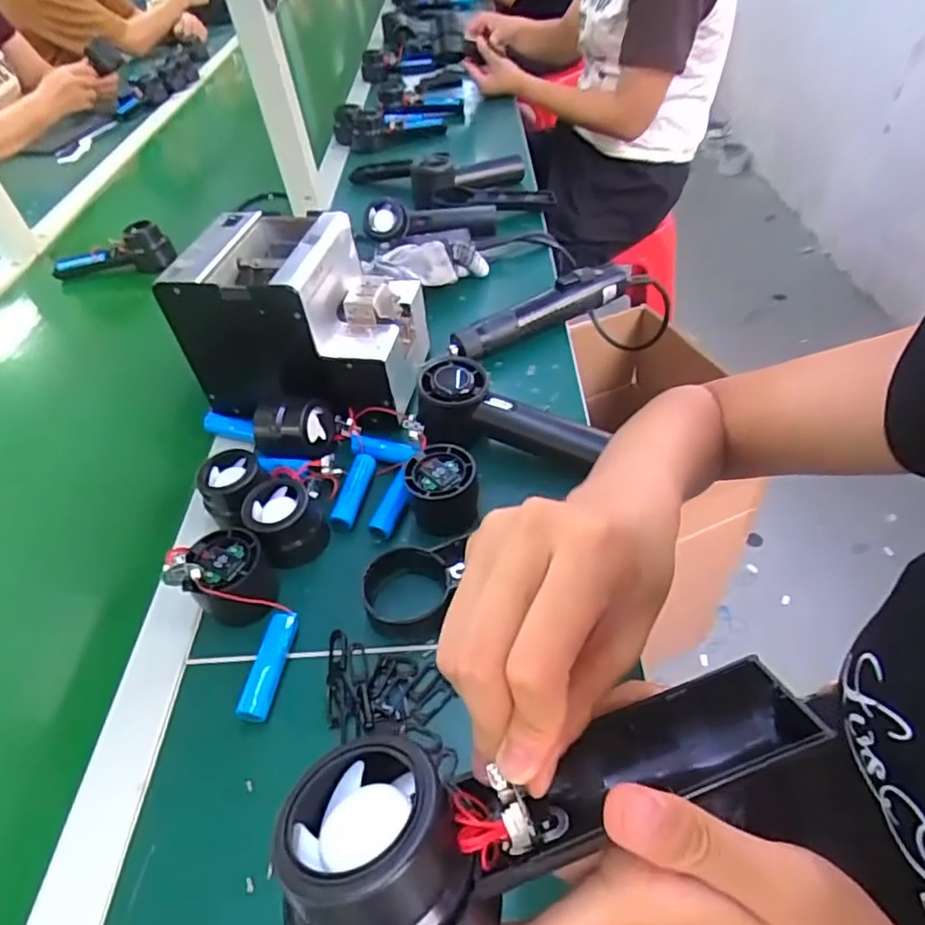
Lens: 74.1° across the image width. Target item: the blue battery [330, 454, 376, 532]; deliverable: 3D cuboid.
[{"bbox_3d":[-0.086,0.023,0.487,0.018,0.014,0.070,6,47,13],"label":"blue battery"}]

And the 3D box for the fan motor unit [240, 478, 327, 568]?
[{"bbox_3d":[-0.129,0.045,0.453,0.052,0.046,0.050,-4,46,4],"label":"fan motor unit"}]

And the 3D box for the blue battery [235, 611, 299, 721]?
[{"bbox_3d":[-0.124,0.133,0.398,0.020,0.020,0.071,0,46,7],"label":"blue battery"}]

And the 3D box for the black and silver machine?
[{"bbox_3d":[-0.138,-0.125,0.552,0.175,0.152,0.125,6,47,13],"label":"black and silver machine"}]

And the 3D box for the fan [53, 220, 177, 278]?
[{"bbox_3d":[-0.473,-0.286,0.829,0.156,0.065,0.048,-2,10,4],"label":"fan"}]

